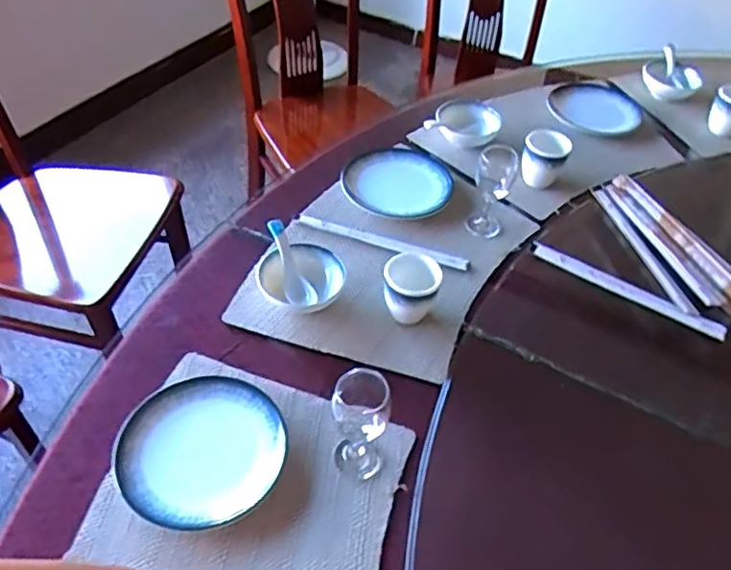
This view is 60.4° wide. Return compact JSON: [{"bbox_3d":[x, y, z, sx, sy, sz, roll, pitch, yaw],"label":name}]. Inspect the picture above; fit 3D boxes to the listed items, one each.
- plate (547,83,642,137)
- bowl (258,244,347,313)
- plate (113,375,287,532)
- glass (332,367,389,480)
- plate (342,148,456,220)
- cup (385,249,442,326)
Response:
[{"bbox_3d":[0.457,-0.354,1.243,0.169,0.018,0.181,3,47,-3],"label":"plate"},{"bbox_3d":[-0.083,-0.002,0.844,0.108,0.051,0.106,3,47,-3],"label":"bowl"},{"bbox_3d":[-0.175,0.175,0.684,0.173,0.027,0.174,3,47,-3],"label":"plate"},{"bbox_3d":[-0.006,0.145,0.650,0.056,0.132,0.053,2,47,-3],"label":"glass"},{"bbox_3d":[0.052,-0.171,1.032,0.172,0.018,0.173,3,47,-3],"label":"plate"},{"bbox_3d":[0.058,0.013,0.813,0.069,0.089,0.066,3,47,-3],"label":"cup"}]

